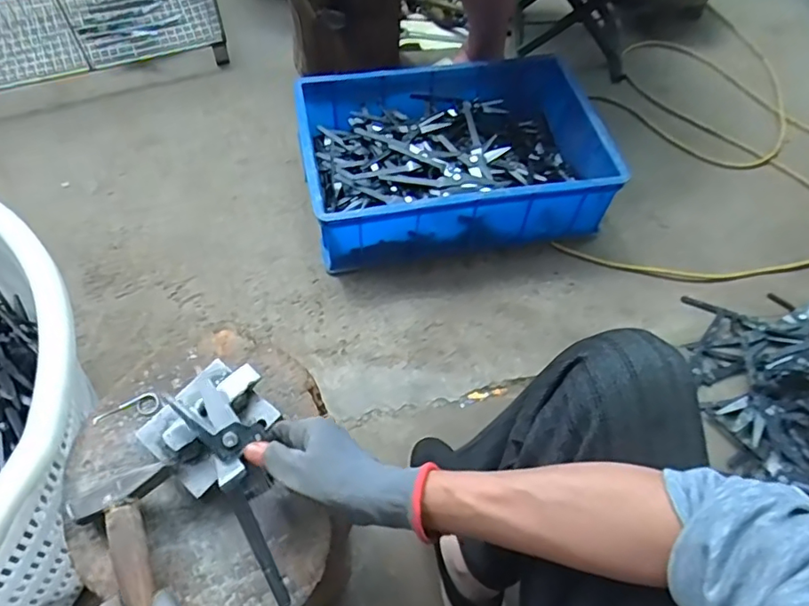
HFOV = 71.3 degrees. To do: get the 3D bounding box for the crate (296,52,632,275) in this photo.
[{"bbox_3d":[0.069,-0.272,1.026,0.502,0.153,0.388,-11,60,-11],"label":"crate"}]

